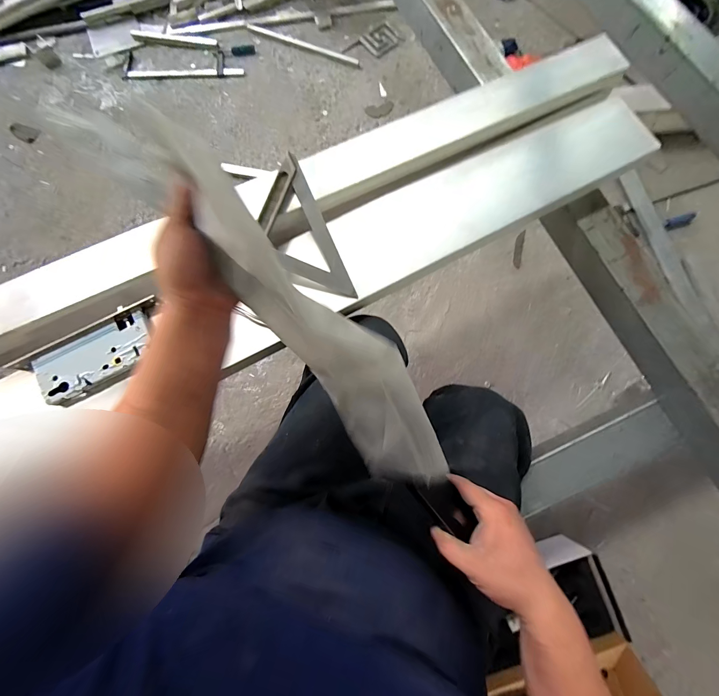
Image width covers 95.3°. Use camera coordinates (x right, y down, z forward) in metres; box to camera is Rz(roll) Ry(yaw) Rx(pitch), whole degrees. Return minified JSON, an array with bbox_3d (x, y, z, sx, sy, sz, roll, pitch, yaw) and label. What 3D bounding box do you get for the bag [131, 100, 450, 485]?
[{"bbox_3d":[-0.045,-0.018,0.312,0.086,0.079,0.380,-40,107,-7],"label":"bag"}]

